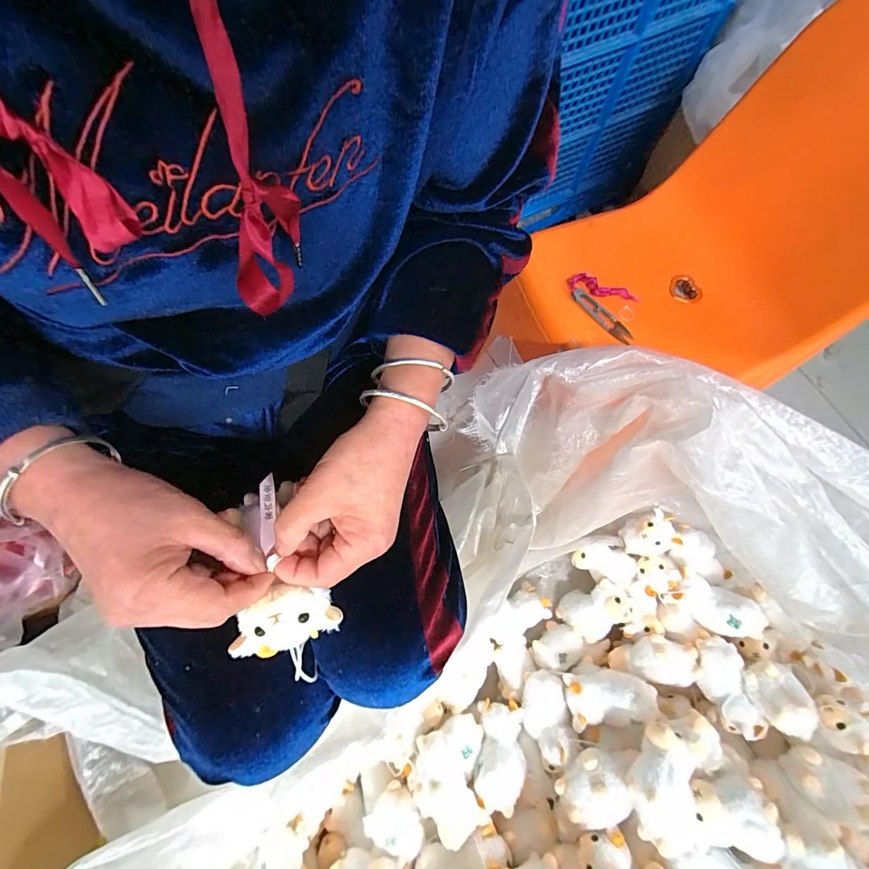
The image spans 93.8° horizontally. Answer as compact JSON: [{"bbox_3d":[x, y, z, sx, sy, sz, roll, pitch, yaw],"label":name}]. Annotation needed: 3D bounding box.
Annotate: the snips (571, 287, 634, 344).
[{"bbox_3d":[0.227,-0.161,0.550,0.024,0.008,0.099,-40,78,-13],"label":"snips"}]

